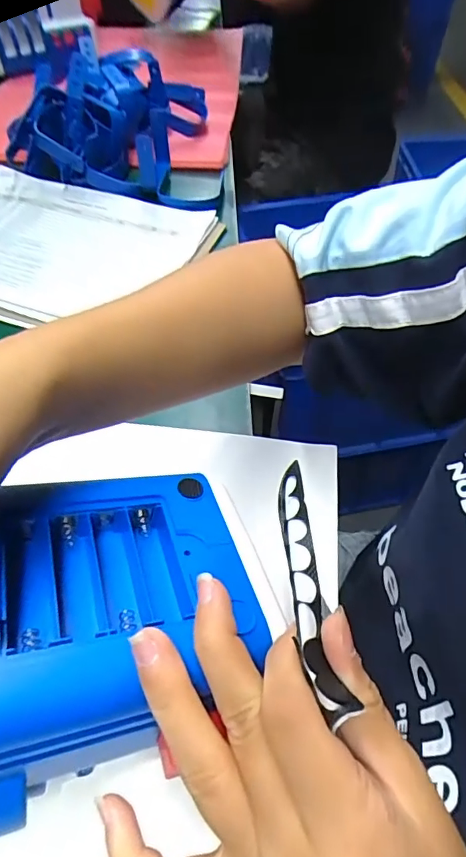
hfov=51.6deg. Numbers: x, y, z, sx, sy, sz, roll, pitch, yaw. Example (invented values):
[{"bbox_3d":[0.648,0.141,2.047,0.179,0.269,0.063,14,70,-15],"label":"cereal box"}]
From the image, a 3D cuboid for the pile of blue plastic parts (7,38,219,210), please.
[{"bbox_3d":[-0.155,-0.394,0.609,0.249,0.094,0.283,-2,53,0],"label":"pile of blue plastic parts"}]

